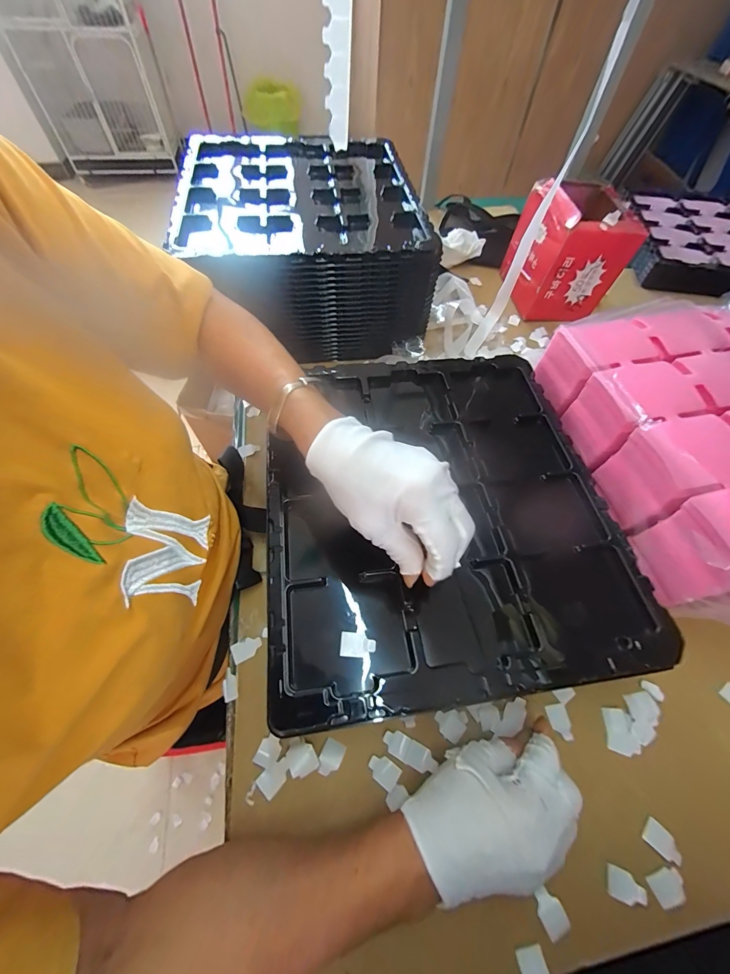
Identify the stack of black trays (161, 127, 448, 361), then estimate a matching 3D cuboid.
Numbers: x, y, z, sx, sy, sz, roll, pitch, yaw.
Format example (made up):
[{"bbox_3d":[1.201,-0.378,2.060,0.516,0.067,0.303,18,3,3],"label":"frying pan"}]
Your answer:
[{"bbox_3d":[-0.077,-0.389,0.556,0.300,0.149,0.370,-7,60,-6],"label":"stack of black trays"}]

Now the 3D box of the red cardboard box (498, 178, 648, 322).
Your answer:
[{"bbox_3d":[0.330,-0.394,0.581,0.128,0.147,0.157,-4,60,-4],"label":"red cardboard box"}]

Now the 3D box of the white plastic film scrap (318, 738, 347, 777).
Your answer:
[{"bbox_3d":[-0.028,0.222,0.281,0.018,0.004,0.023,24,62,12],"label":"white plastic film scrap"}]

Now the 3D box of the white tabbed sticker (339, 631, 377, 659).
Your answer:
[{"bbox_3d":[-0.006,0.127,0.274,0.028,0.007,0.018,6,59,2],"label":"white tabbed sticker"}]

